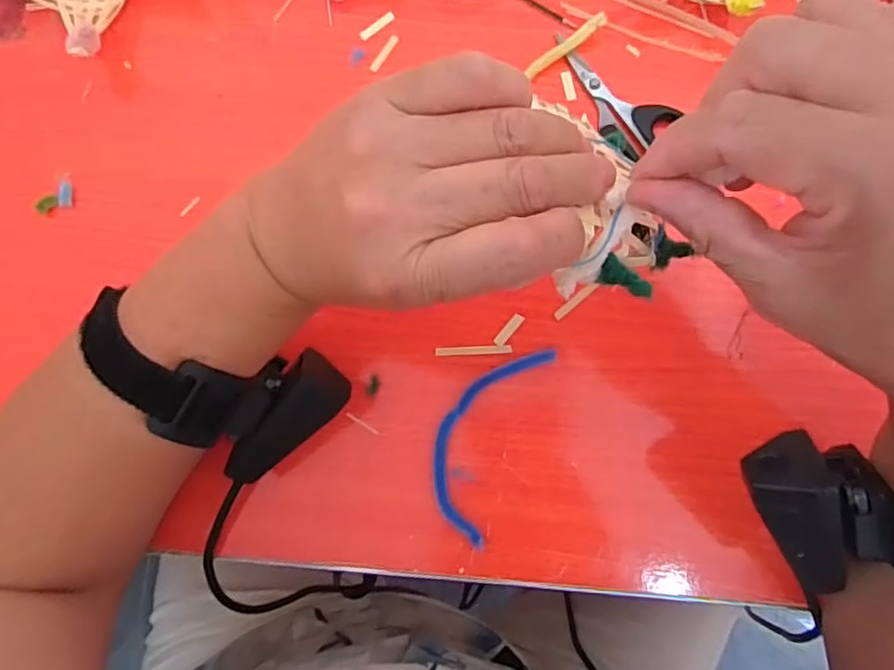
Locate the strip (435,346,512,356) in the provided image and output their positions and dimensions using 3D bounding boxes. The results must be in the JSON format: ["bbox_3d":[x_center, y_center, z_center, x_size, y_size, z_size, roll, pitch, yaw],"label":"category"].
[{"bbox_3d":[0.015,0.008,0.335,0.041,0.004,0.004,-2,81,2],"label":"strip"}]

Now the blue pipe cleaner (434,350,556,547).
[{"bbox_3d":[0.019,0.051,0.327,0.042,0.009,0.107,23,83,6],"label":"blue pipe cleaner"}]

